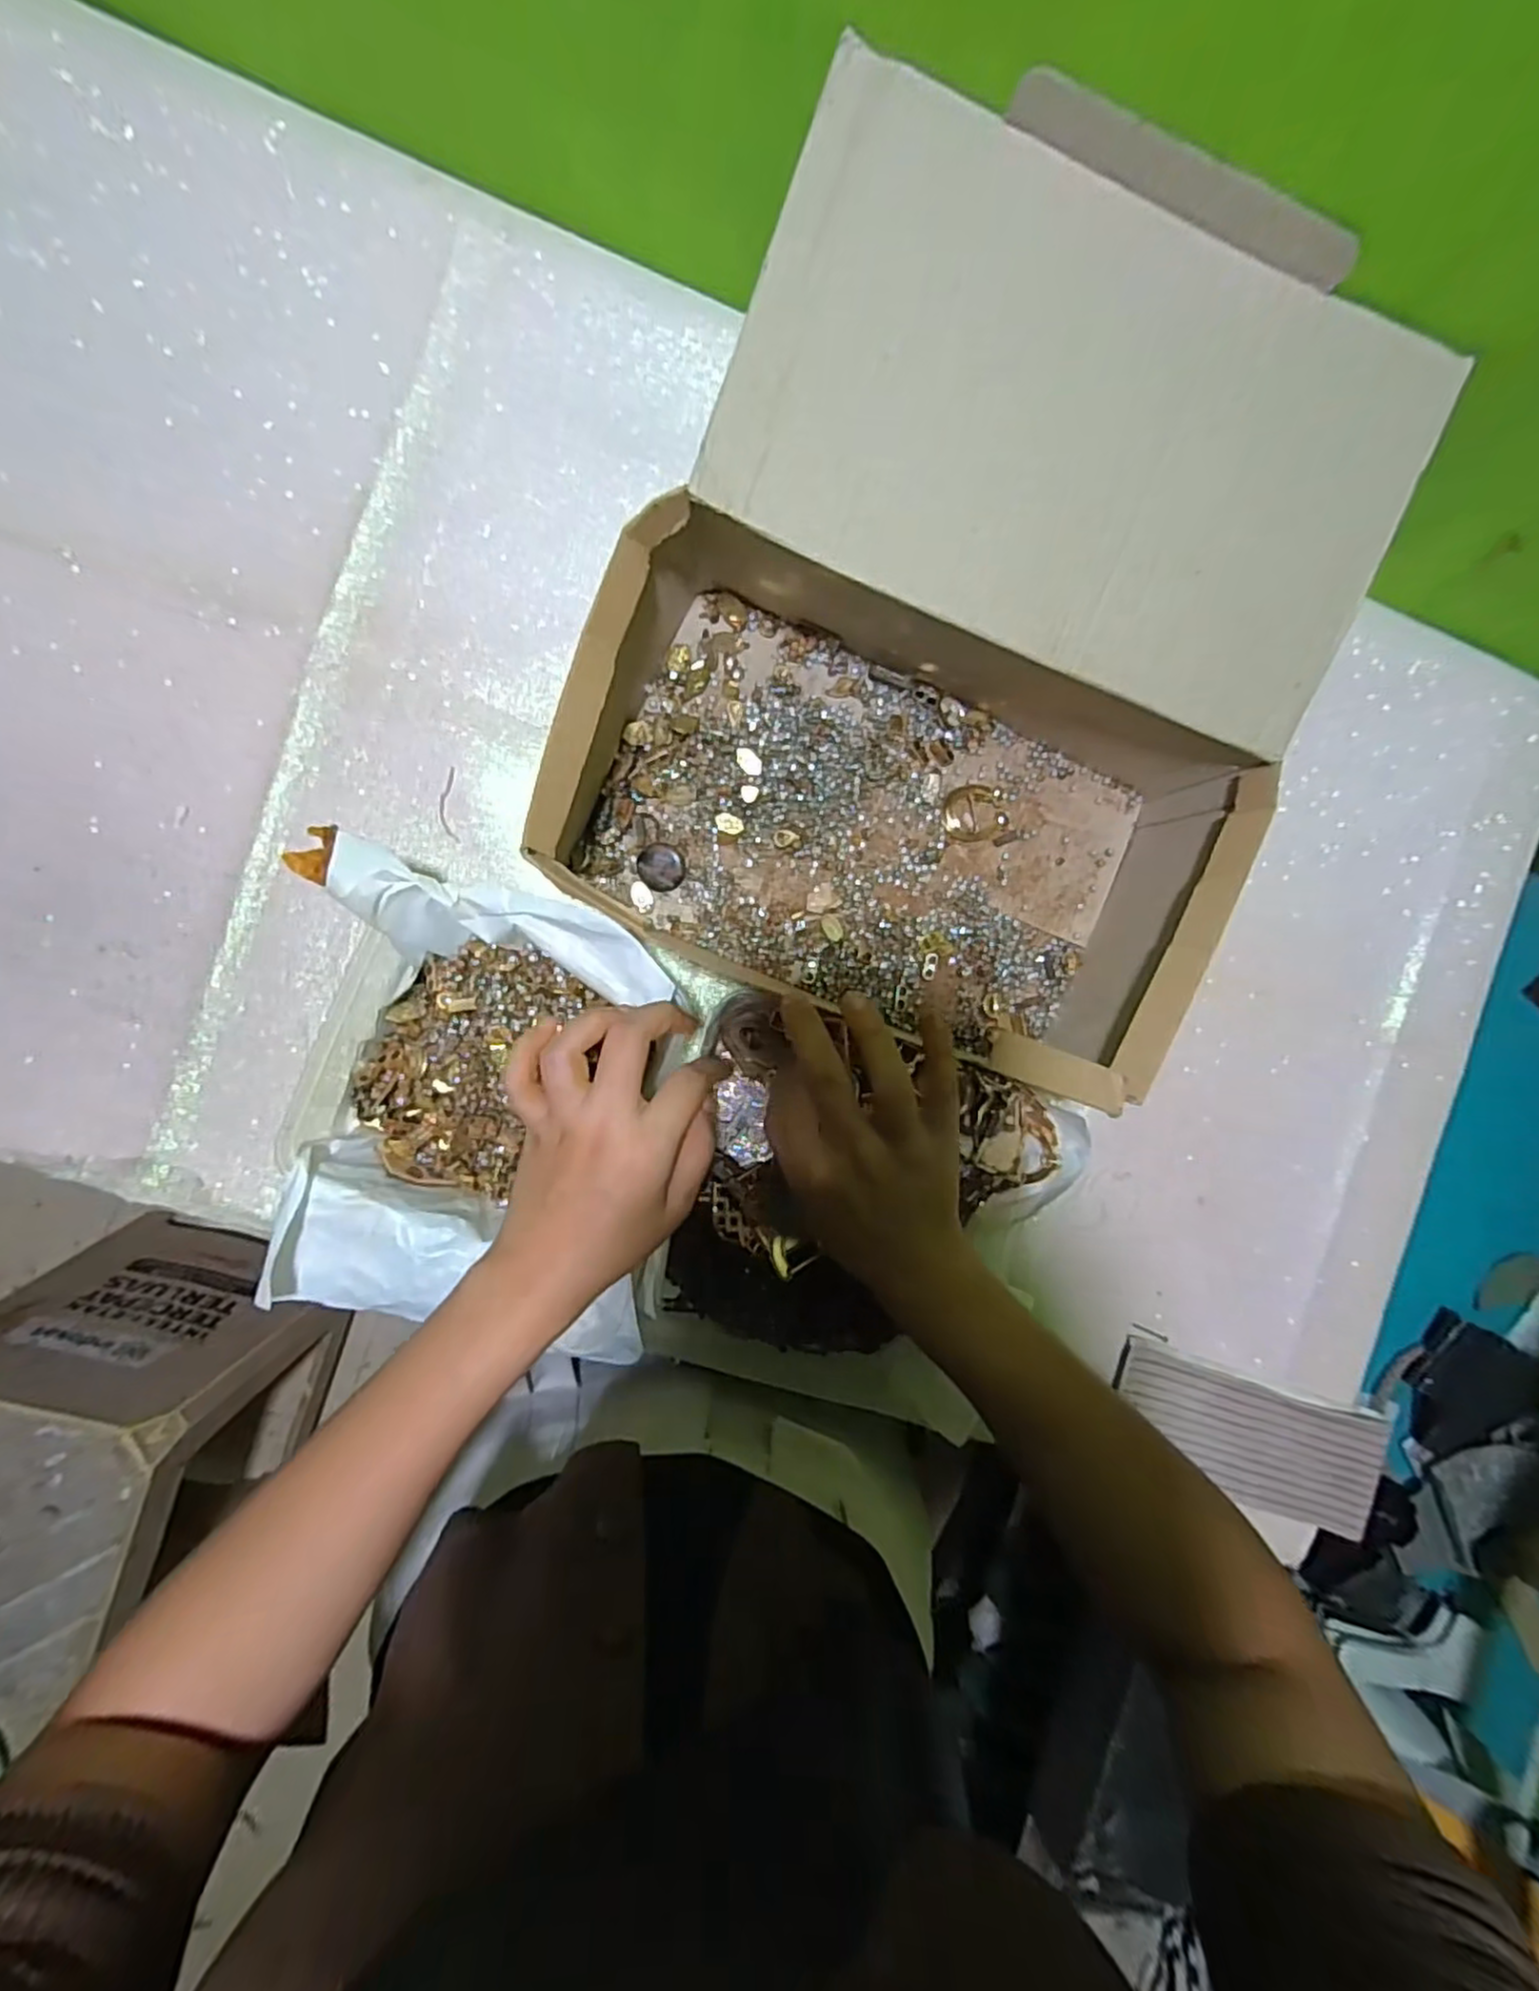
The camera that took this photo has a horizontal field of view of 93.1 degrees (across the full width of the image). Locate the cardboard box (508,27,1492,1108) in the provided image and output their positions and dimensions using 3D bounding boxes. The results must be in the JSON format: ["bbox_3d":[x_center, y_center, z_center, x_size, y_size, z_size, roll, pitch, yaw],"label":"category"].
[{"bbox_3d":[0.101,-0.174,0.387,0.335,0.135,0.382,22,90,-7],"label":"cardboard box"}]

